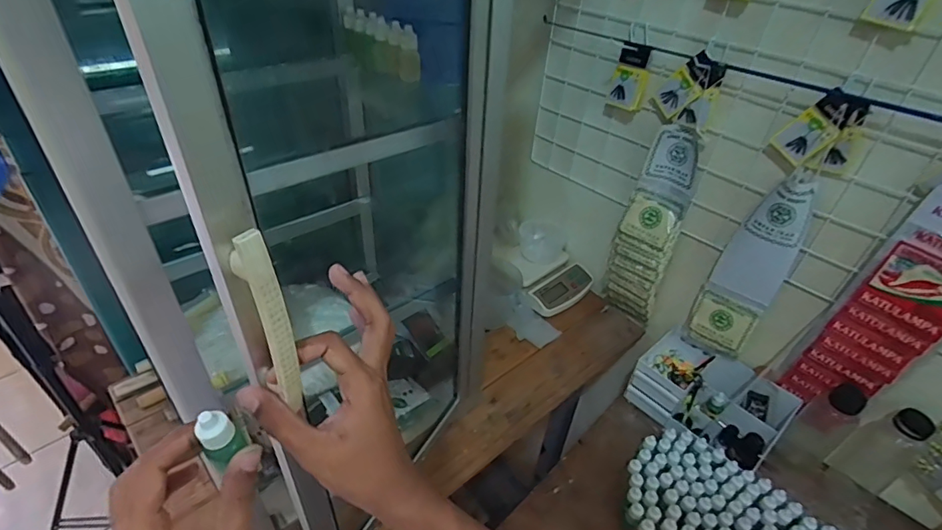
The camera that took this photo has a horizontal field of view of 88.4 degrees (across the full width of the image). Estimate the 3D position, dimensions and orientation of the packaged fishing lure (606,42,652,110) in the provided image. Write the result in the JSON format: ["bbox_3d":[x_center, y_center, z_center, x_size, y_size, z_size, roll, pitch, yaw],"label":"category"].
[{"bbox_3d":[0.248,-0.297,0.763,0.056,0.092,0.019,31,35,35],"label":"packaged fishing lure"}]

